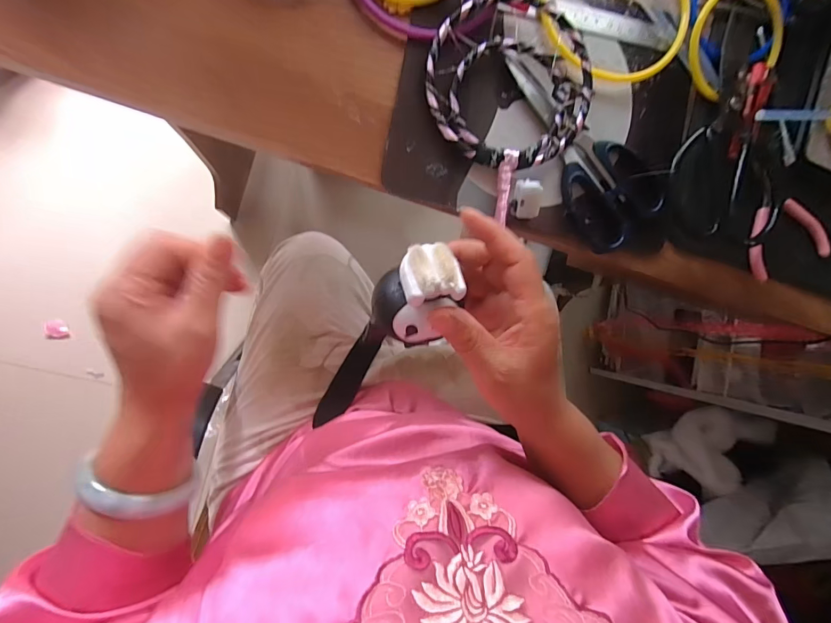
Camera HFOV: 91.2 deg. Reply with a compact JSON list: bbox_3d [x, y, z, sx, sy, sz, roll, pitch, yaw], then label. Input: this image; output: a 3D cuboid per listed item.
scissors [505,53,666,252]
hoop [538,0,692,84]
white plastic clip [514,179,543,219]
[{"bbox_3d":[0.130,-0.134,0.325,0.077,0.019,0.166,-40,96,-7],"label":"scissors"},{"bbox_3d":[0.165,-0.254,0.332,0.129,0.015,0.125,4,89,-9],"label":"hoop"},{"bbox_3d":[0.087,-0.087,0.313,0.017,0.011,0.029,-2,90,-9],"label":"white plastic clip"}]

